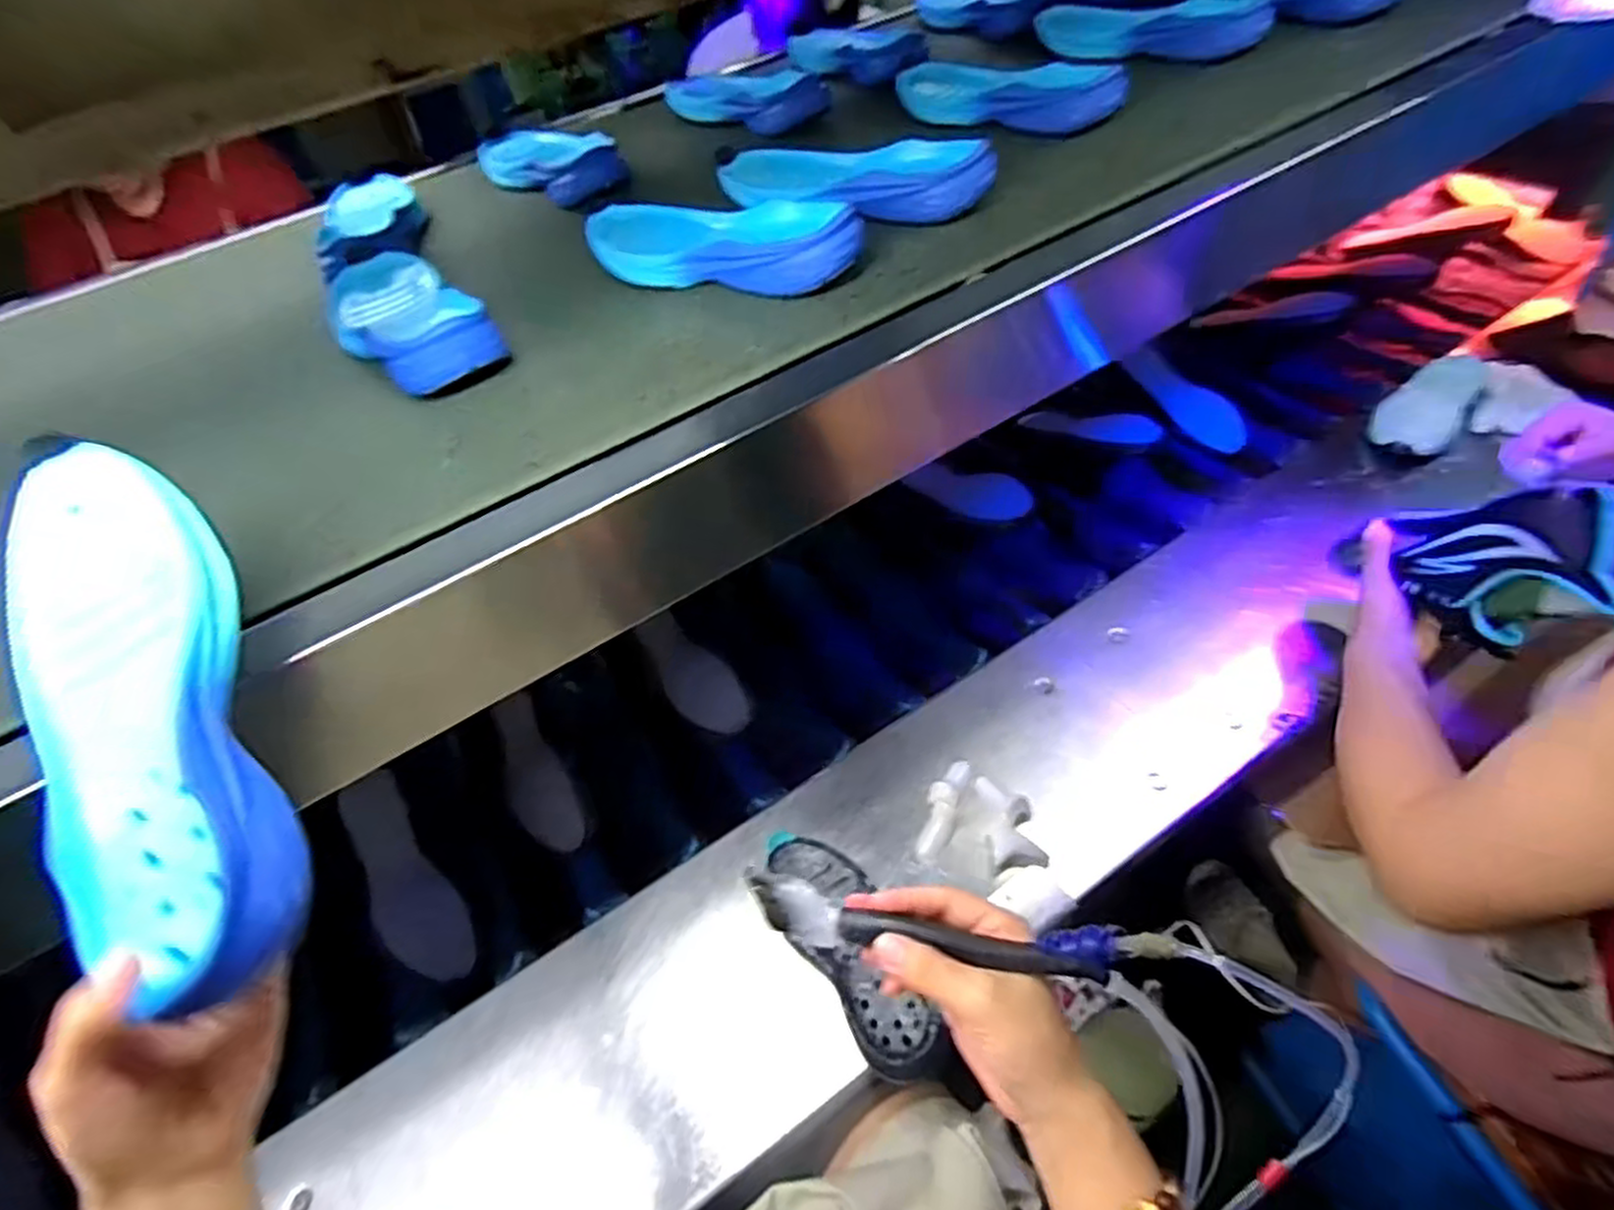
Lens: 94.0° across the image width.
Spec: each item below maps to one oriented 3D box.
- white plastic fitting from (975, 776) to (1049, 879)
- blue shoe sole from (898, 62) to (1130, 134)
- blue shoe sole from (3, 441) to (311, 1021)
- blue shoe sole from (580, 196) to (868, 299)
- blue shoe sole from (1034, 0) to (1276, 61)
[{"bbox_3d":[0.180,0.192,0.664,0.048,0.036,0.082,-6,48,0],"label":"white plastic fitting"},{"bbox_3d":[0.179,-0.496,0.720,0.247,0.039,0.071,34,60,30],"label":"blue shoe sole"},{"bbox_3d":[-0.277,0.046,0.313,0.089,0.044,0.227,-27,72,-17],"label":"blue shoe sole"},{"bbox_3d":[-0.069,-0.295,0.594,0.250,0.045,0.108,18,53,20],"label":"blue shoe sole"},{"bbox_3d":[0.350,-0.603,0.787,0.242,0.050,0.073,23,55,24],"label":"blue shoe sole"}]

